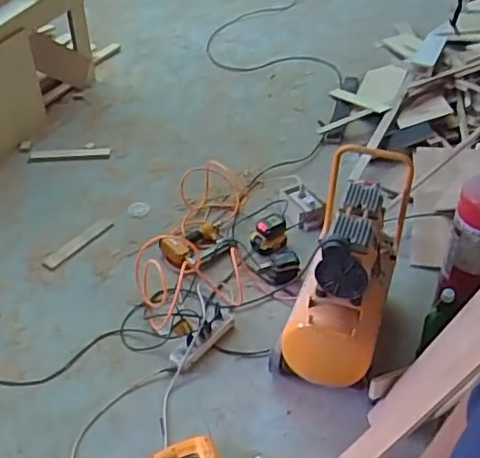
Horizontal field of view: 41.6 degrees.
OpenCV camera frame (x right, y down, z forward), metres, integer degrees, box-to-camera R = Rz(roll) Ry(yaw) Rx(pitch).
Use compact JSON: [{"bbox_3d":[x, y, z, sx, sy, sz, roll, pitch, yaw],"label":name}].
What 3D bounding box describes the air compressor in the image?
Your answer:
[{"bbox_3d":[0.308,0.053,1.769,0.263,0.450,0.718,14,41,13],"label":"air compressor"}]

